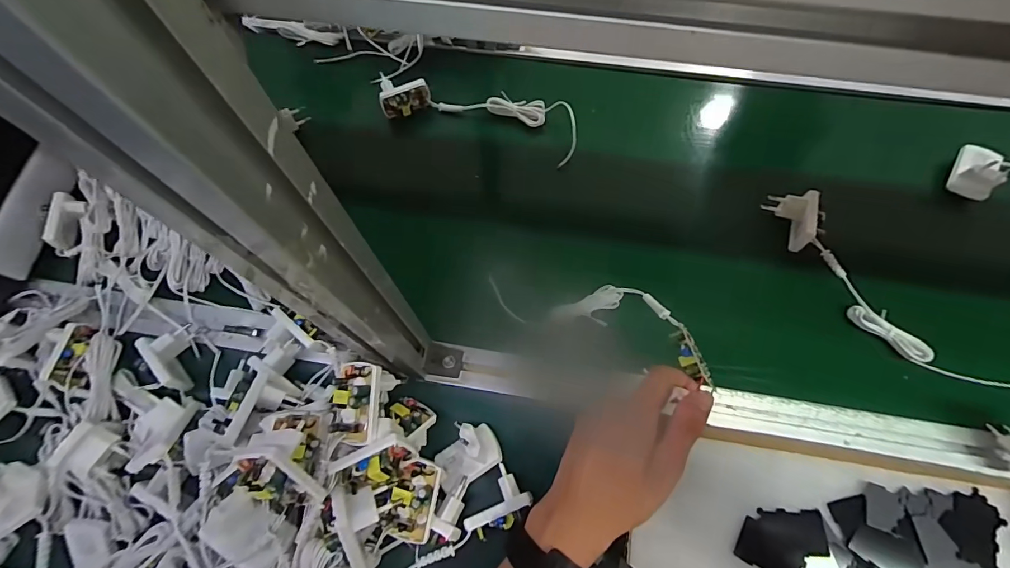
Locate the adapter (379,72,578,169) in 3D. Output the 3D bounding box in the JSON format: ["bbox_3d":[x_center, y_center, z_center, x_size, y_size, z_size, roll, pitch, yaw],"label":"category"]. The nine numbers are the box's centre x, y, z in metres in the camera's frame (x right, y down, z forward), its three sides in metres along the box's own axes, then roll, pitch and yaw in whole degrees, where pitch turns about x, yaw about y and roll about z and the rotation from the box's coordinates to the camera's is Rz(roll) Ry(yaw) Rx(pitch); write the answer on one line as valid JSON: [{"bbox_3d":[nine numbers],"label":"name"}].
[{"bbox_3d":[-0.033,-0.214,0.546,0.248,0.053,0.060,13,70,7],"label":"adapter"}]

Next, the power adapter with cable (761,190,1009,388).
[{"bbox_3d":[0.373,0.008,0.436,0.058,0.041,0.275,-36,72,-11],"label":"power adapter with cable"}]

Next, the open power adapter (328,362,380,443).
[{"bbox_3d":[-0.116,0.093,0.338,0.038,0.023,0.061,-4,81,20],"label":"open power adapter"}]

